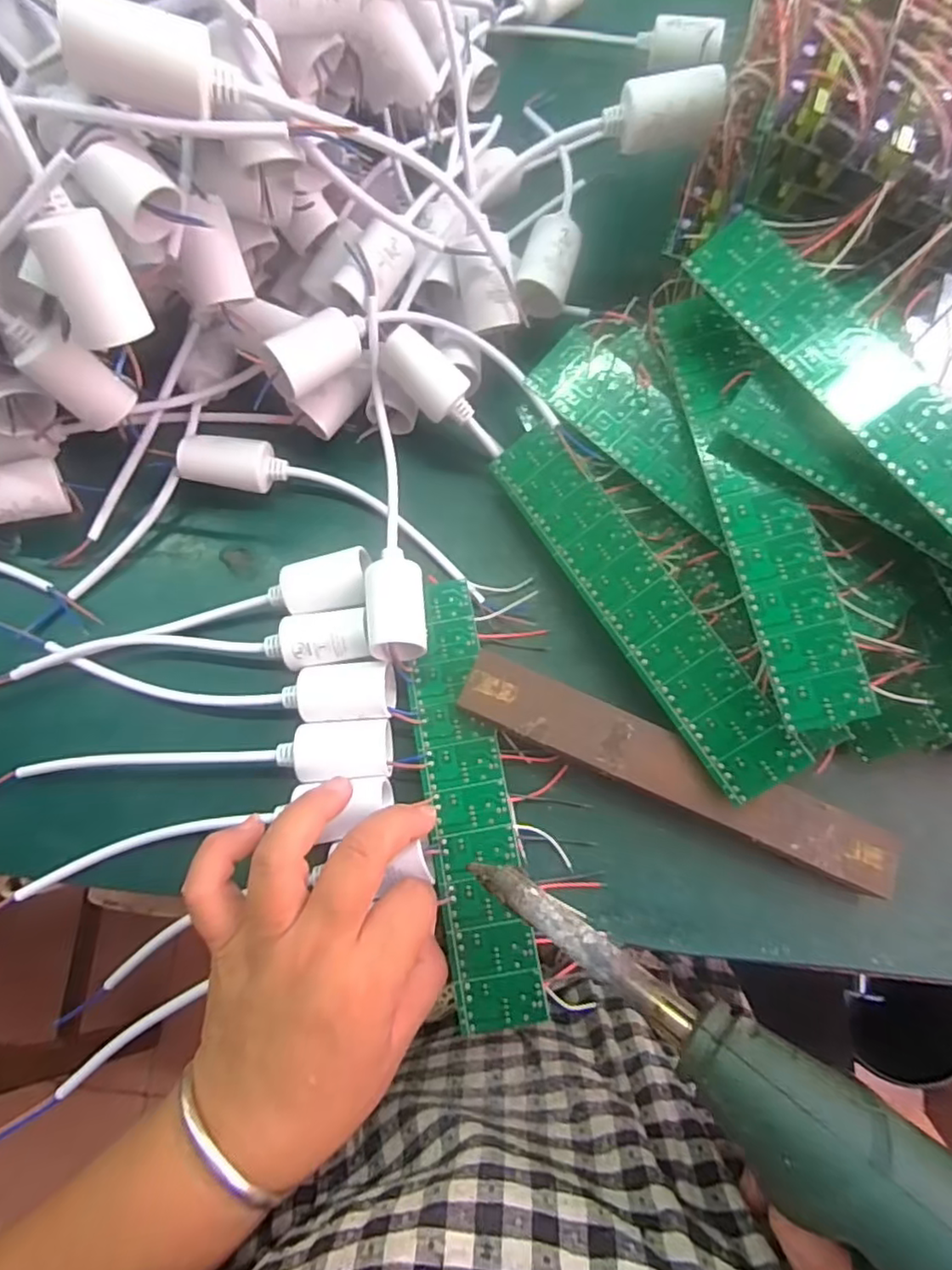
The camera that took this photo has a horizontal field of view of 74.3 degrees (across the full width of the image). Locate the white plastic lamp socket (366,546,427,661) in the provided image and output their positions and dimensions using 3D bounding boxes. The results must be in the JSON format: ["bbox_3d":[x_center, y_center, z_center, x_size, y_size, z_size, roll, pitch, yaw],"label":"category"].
[{"bbox_3d":[-0.038,-0.015,0.305,0.026,0.030,0.054,-5,76,0],"label":"white plastic lamp socket"}]

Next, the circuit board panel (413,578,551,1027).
[{"bbox_3d":[-0.004,0.073,0.297,0.039,0.004,0.201,-9,76,-1],"label":"circuit board panel"}]

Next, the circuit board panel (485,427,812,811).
[{"bbox_3d":[0.075,-0.016,0.298,0.039,0.004,0.200,-38,75,15],"label":"circuit board panel"}]

